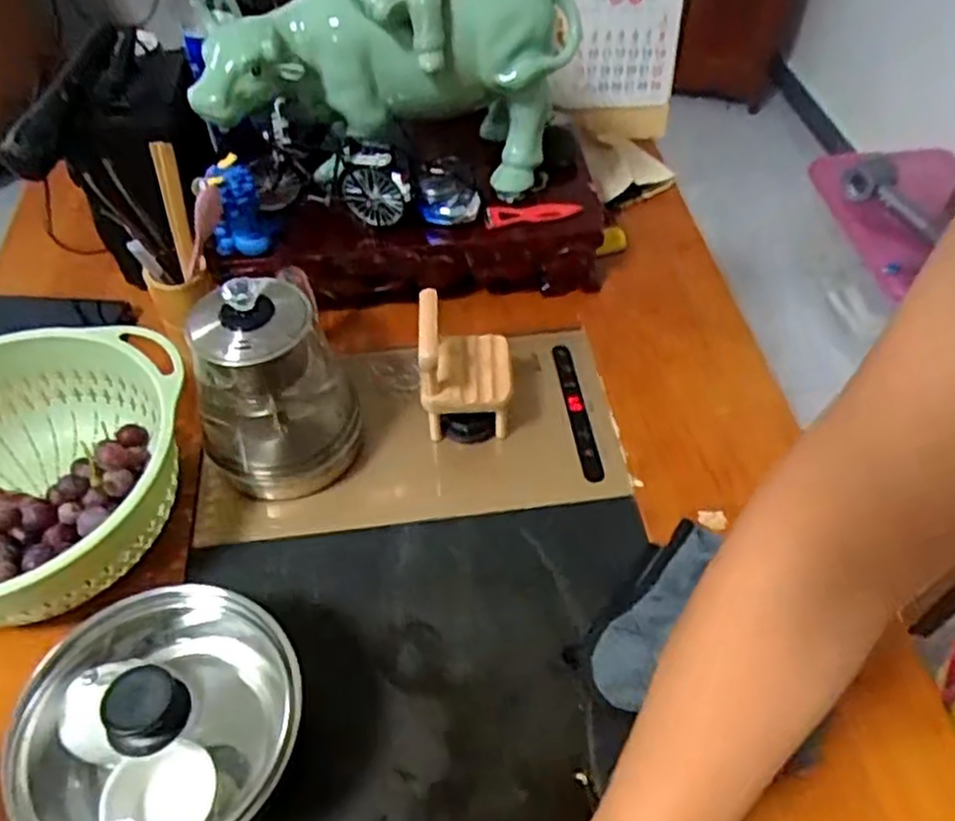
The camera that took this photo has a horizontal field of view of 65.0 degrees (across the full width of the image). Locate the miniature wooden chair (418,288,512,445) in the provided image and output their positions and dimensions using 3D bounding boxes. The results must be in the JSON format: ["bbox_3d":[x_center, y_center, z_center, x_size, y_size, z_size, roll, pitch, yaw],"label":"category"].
[{"bbox_3d":[-0.009,-0.037,0.651,0.078,0.122,0.077,-3,51,-1],"label":"miniature wooden chair"}]

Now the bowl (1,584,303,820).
[{"bbox_3d":[-0.188,0.196,0.461,0.163,0.125,0.151,-1,51,1],"label":"bowl"}]

